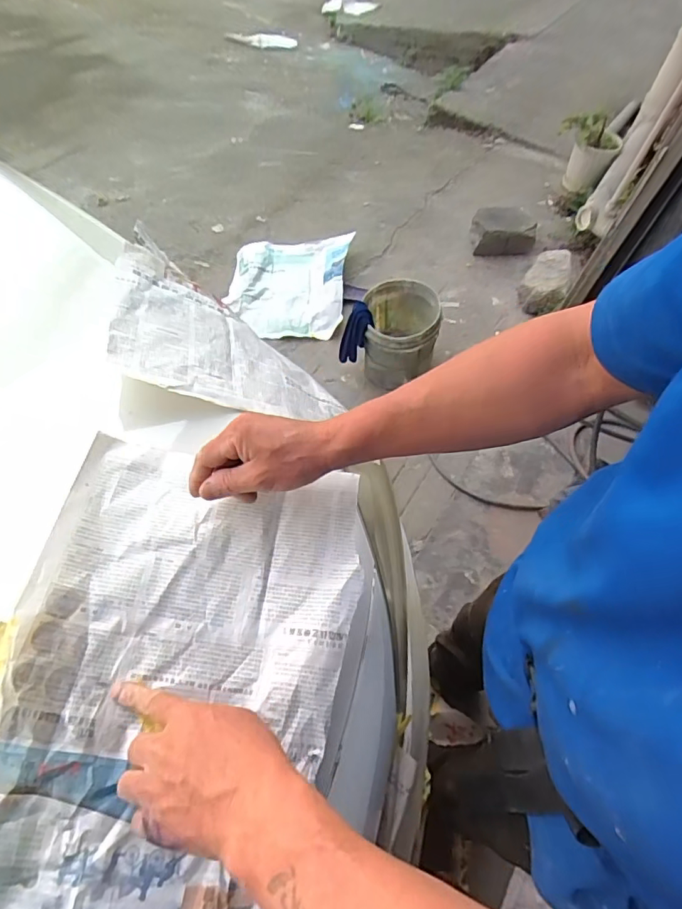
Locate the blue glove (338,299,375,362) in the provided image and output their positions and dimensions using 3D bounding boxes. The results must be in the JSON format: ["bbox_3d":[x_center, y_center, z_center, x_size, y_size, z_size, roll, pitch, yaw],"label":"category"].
[{"bbox_3d":[0.051,-0.383,1.625,0.084,0.209,0.080,13,36,-10],"label":"blue glove"}]

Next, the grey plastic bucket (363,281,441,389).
[{"bbox_3d":[0.205,-0.393,1.706,0.246,0.267,0.304,1,59,-1],"label":"grey plastic bucket"}]

